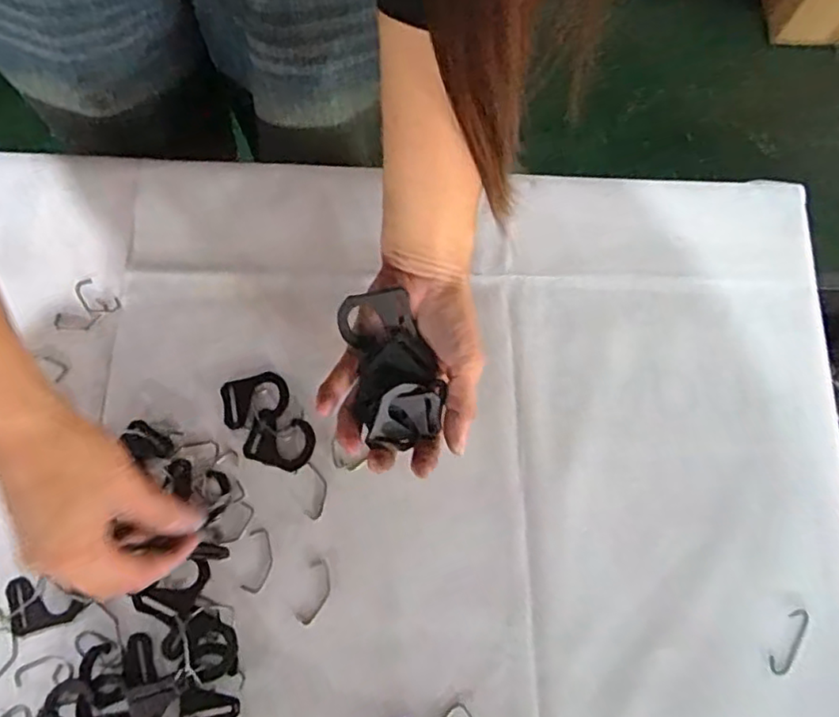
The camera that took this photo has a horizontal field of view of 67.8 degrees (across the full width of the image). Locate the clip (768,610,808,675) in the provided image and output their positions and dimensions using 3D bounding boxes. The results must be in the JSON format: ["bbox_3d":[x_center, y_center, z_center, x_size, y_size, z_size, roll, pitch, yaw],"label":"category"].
[{"bbox_3d":[0.234,0.179,0.394,0.014,0.004,0.043,31,75,7],"label":"clip"}]

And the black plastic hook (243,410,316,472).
[{"bbox_3d":[-0.092,0.056,0.416,0.044,0.004,0.033,16,74,3],"label":"black plastic hook"}]

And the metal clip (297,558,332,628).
[{"bbox_3d":[-0.064,0.147,0.390,0.017,0.004,0.040,12,74,2],"label":"metal clip"}]

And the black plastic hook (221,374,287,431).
[{"bbox_3d":[-0.109,0.027,0.414,0.044,0.004,0.032,-13,74,-6],"label":"black plastic hook"}]

